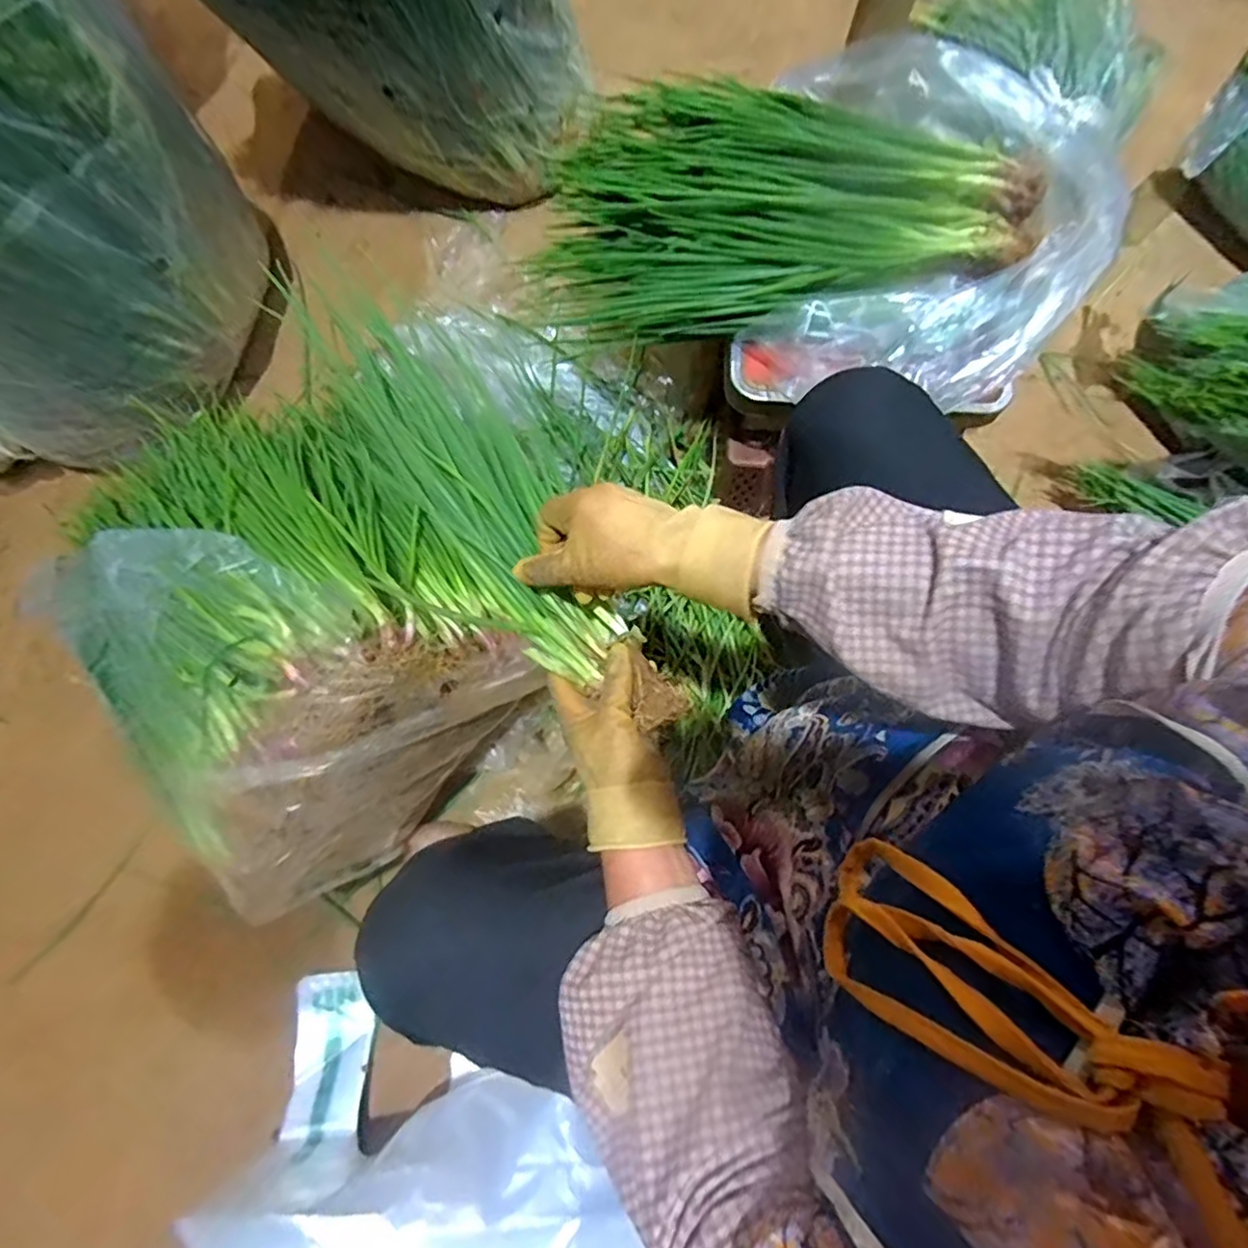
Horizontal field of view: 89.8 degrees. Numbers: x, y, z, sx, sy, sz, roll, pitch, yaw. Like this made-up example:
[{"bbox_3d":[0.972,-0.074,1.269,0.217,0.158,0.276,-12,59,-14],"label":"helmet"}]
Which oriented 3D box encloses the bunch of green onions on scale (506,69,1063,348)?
[{"bbox_3d":[0.148,-0.461,0.679,0.496,0.098,0.270,-1,76,2],"label":"bunch of green onions on scale"}]

